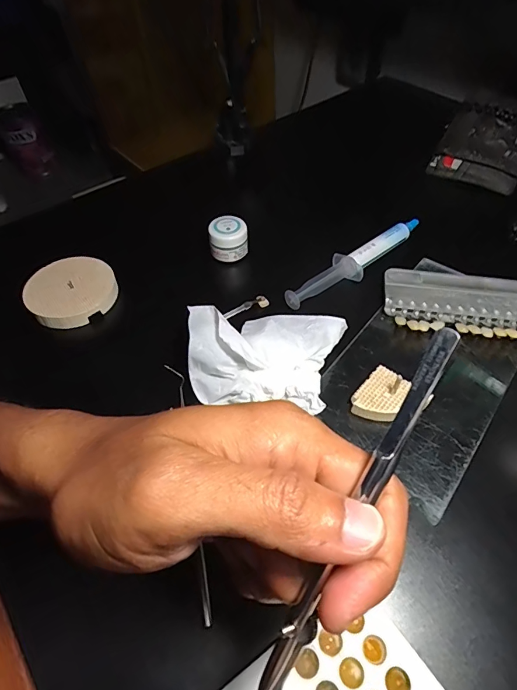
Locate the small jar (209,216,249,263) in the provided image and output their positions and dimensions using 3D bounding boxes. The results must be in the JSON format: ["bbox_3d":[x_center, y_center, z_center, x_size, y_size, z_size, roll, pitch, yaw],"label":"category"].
[{"bbox_3d":[-0.025,-0.090,0.353,0.031,0.026,0.028,-1,53,1],"label":"small jar"}]

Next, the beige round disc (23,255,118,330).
[{"bbox_3d":[-0.150,-0.044,0.331,0.066,0.014,0.067,0,54,0],"label":"beige round disc"}]

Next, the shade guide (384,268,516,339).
[{"bbox_3d":[0.171,-0.029,0.311,0.146,0.009,0.061,6,53,7],"label":"shade guide"}]

